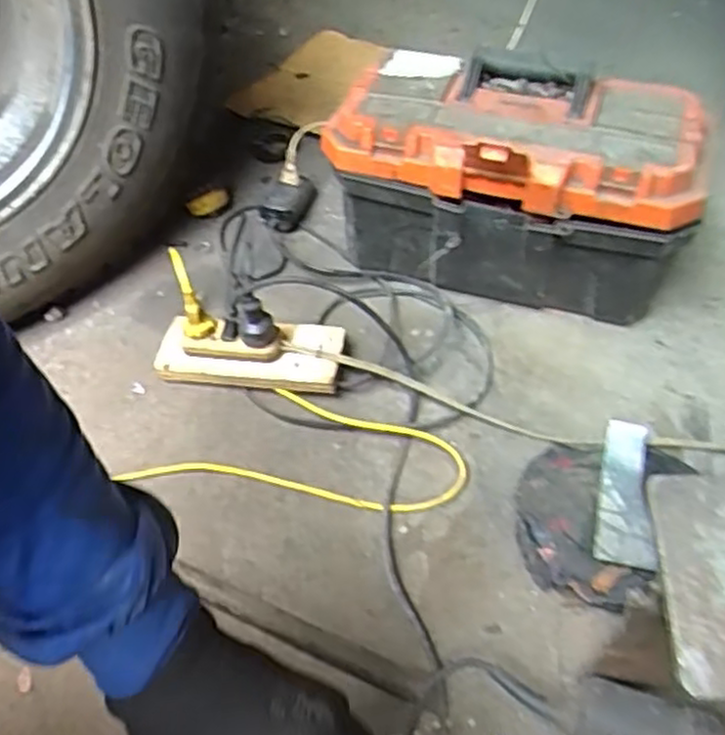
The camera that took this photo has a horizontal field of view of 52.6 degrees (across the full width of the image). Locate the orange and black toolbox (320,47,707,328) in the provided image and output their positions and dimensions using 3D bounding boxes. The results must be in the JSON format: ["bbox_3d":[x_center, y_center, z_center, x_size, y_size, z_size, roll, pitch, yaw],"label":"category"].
[{"bbox_3d":[0.159,-0.198,0.833,0.375,0.213,0.193,10,53,12],"label":"orange and black toolbox"}]

